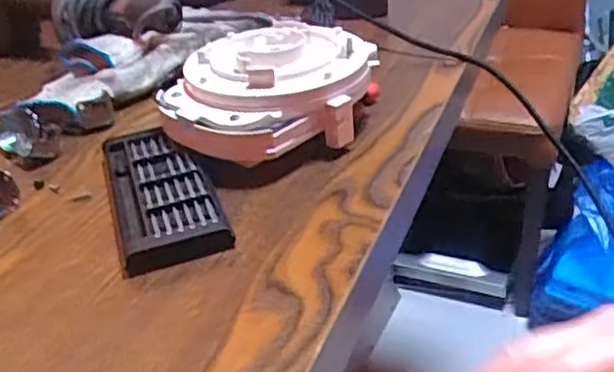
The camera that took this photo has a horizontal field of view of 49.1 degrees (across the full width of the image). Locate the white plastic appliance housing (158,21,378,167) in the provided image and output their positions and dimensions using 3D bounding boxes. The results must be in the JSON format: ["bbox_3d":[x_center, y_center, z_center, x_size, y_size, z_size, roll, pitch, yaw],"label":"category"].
[{"bbox_3d":[-0.026,-0.069,0.504,0.162,0.070,0.133,-31,39,-34],"label":"white plastic appliance housing"}]

